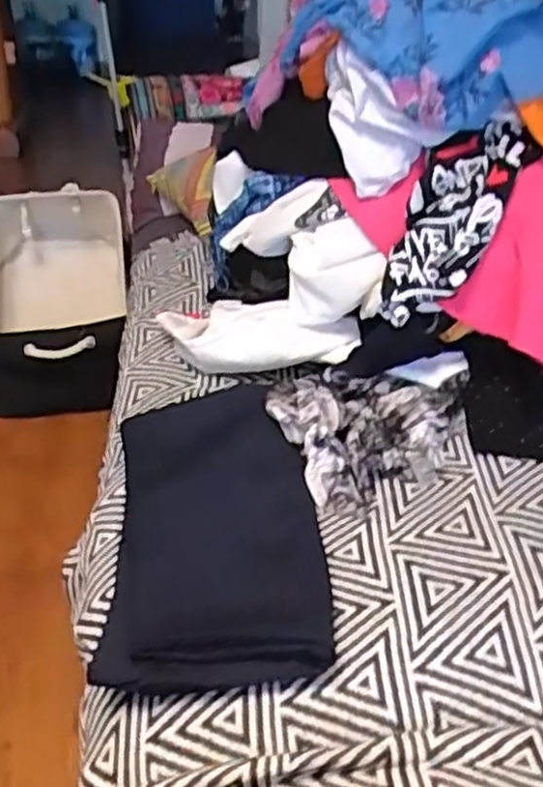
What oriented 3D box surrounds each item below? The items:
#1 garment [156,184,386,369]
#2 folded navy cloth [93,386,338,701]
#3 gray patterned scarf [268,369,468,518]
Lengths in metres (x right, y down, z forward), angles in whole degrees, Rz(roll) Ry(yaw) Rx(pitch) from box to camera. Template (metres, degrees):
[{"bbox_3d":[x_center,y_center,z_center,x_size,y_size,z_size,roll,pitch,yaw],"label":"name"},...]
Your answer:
[{"bbox_3d":[-0.009,-0.153,1.014,0.280,0.207,0.201,2,31,-1],"label":"garment"},{"bbox_3d":[-0.053,0.106,0.740,0.197,0.048,0.366,2,44,-6],"label":"folded navy cloth"},{"bbox_3d":[0.124,0.027,0.864,0.255,0.099,0.170,-22,39,-34],"label":"gray patterned scarf"}]

